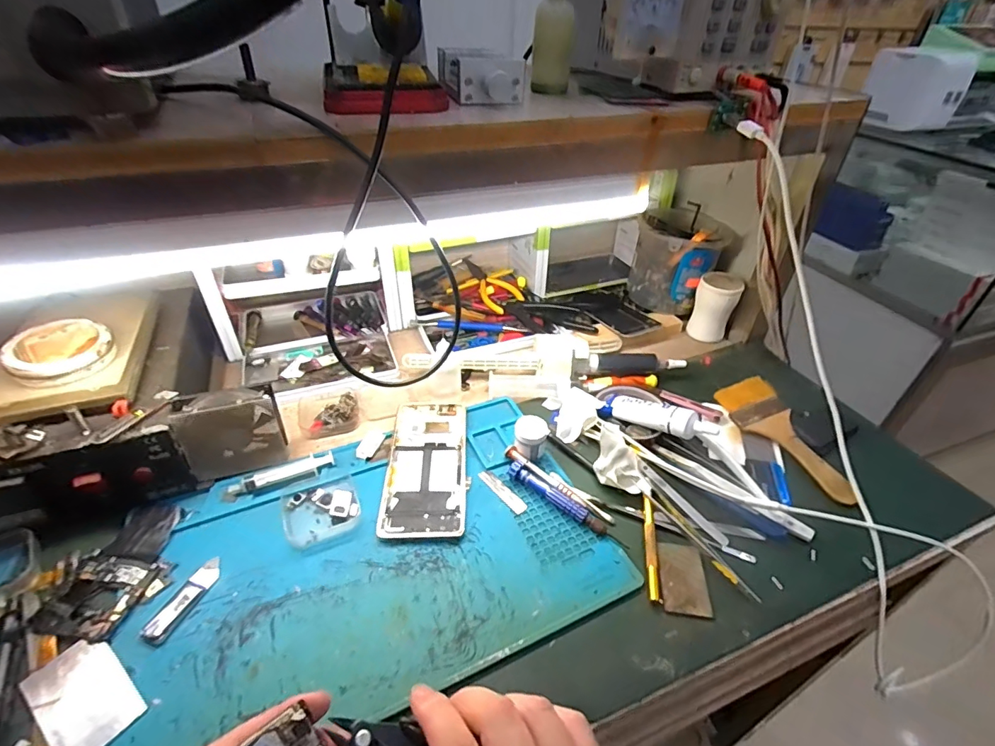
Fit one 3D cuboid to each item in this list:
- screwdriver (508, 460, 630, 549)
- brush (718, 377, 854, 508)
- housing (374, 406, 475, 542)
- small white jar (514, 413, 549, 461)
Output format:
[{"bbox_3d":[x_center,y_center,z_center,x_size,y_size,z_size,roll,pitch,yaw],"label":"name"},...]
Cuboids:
[{"bbox_3d":[0.062,0.117,0.437,0.120,0.016,0.015,26,46,27],"label":"screwdriver"},{"bbox_3d":[0.301,0.071,0.512,0.060,0.010,0.161,-19,49,-1],"label":"brush"},{"bbox_3d":[-0.068,0.089,0.472,0.076,0.009,0.160,0,40,-1],"label":"housing"},{"bbox_3d":[0.033,0.064,0.478,0.032,0.031,0.031,0,40,0],"label":"small white jar"}]

